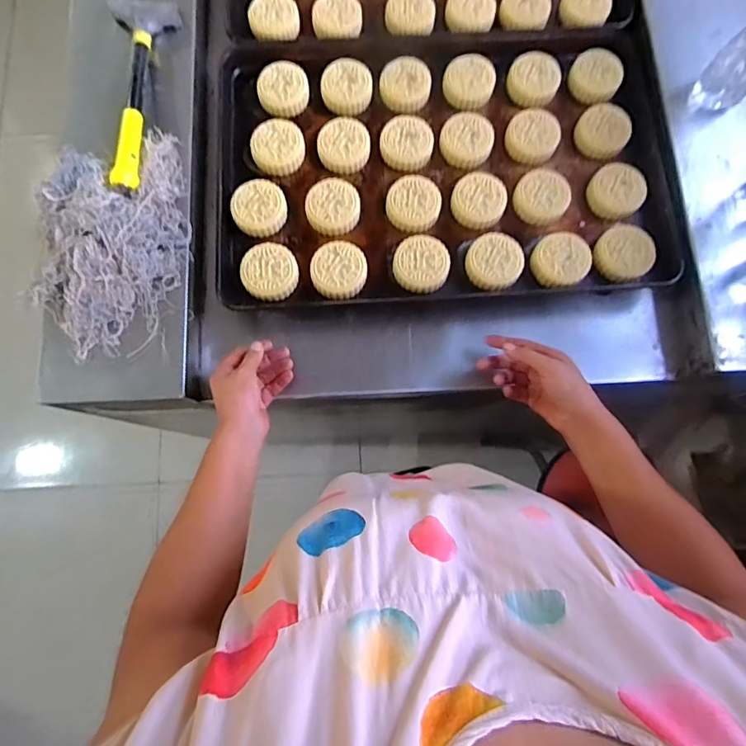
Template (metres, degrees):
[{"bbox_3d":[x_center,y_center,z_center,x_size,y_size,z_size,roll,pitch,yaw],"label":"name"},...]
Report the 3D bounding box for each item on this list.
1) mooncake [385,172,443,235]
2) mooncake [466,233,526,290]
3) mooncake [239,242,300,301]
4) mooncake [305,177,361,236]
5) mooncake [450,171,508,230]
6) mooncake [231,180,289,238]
[{"bbox_3d":[0.054,-0.227,0.642,0.070,0.025,0.074,0,76,-2],"label":"mooncake"},{"bbox_3d":[0.158,-0.145,0.623,0.070,0.025,0.074,0,76,-2],"label":"mooncake"},{"bbox_3d":[-0.132,-0.130,0.613,0.071,0.017,0.072,0,76,-2],"label":"mooncake"},{"bbox_3d":[-0.053,-0.221,0.640,0.070,0.024,0.075,0,76,-2],"label":"mooncake"},{"bbox_3d":[0.143,-0.234,0.644,0.073,0.022,0.072,0,76,-2],"label":"mooncake"},{"bbox_3d":[-0.151,-0.219,0.635,0.069,0.024,0.072,0,76,-2],"label":"mooncake"}]

